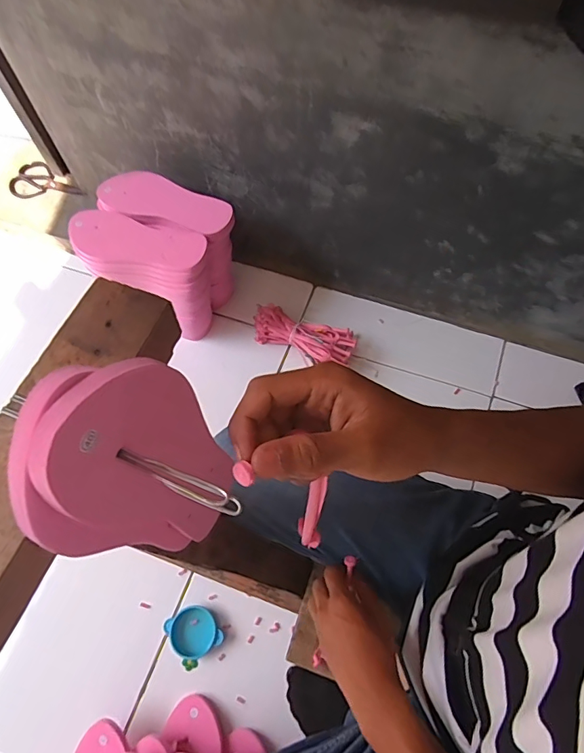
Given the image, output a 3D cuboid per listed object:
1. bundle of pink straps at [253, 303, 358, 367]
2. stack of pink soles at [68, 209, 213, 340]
[{"bbox_3d":[0.018,-0.071,0.876,0.206,0.061,0.092,20,68,11],"label":"bundle of pink straps"},{"bbox_3d":[-0.254,-0.171,0.841,0.247,0.221,0.102,18,68,10],"label":"stack of pink soles"}]

